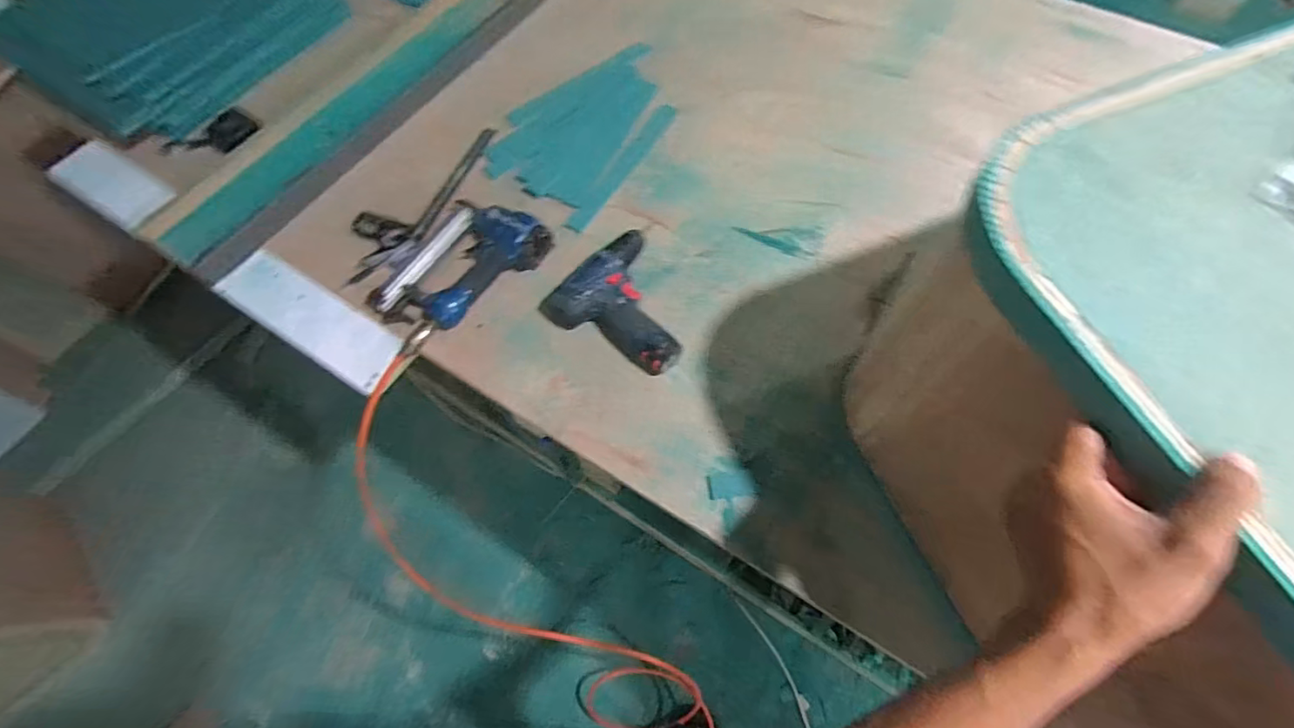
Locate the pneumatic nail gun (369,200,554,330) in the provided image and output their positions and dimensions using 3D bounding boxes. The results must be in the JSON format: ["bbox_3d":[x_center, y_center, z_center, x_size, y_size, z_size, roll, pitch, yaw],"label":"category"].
[{"bbox_3d":[-0.261,-0.133,0.787,0.176,0.059,0.217,26,67,13],"label":"pneumatic nail gun"}]

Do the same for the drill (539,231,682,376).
[{"bbox_3d":[-0.020,-0.094,0.762,0.203,0.055,0.170,31,68,15],"label":"drill"}]

